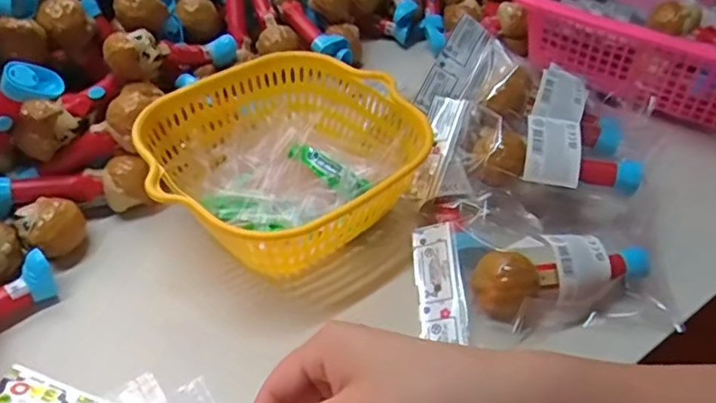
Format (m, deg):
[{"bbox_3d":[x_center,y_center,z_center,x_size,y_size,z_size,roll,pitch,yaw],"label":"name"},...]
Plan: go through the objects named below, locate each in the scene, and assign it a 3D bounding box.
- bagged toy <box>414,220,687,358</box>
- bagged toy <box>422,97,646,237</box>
[{"bbox_3d":[0.134,0.060,0.421,0.186,0.051,0.092,5,43,4],"label":"bagged toy"},{"bbox_3d":[0.131,-0.028,0.473,0.174,0.053,0.092,20,46,19],"label":"bagged toy"}]

